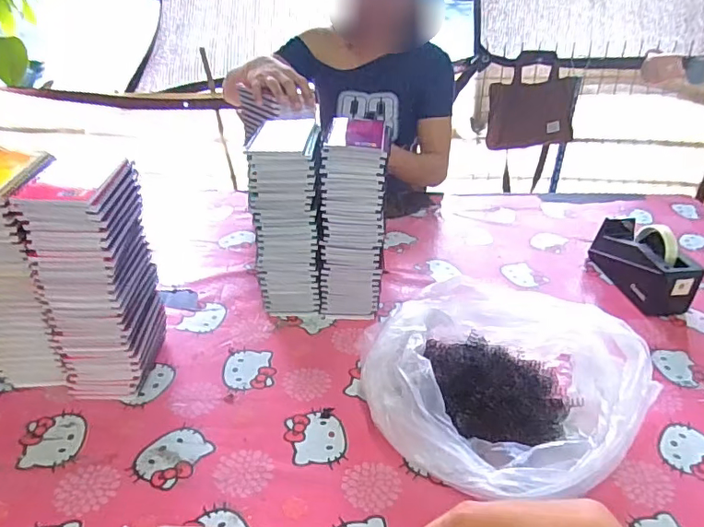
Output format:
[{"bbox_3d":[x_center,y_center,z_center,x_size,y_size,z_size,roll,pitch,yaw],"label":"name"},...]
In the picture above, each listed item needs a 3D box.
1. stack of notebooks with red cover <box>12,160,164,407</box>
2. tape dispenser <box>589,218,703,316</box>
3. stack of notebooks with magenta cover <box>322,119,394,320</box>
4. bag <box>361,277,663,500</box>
[{"bbox_3d":[-0.324,0.028,0.671,0.097,0.283,0.132,0,31,-2],"label":"stack of notebooks with red cover"},{"bbox_3d":[0.509,-0.006,0.920,0.069,0.115,0.215,-4,32,-9],"label":"tape dispenser"},{"bbox_3d":[0.005,-0.074,0.827,0.095,0.303,0.138,3,31,3],"label":"stack of notebooks with magenta cover"},{"bbox_3d":[0.180,0.151,0.664,0.326,0.100,0.295,23,37,31],"label":"bag"}]

